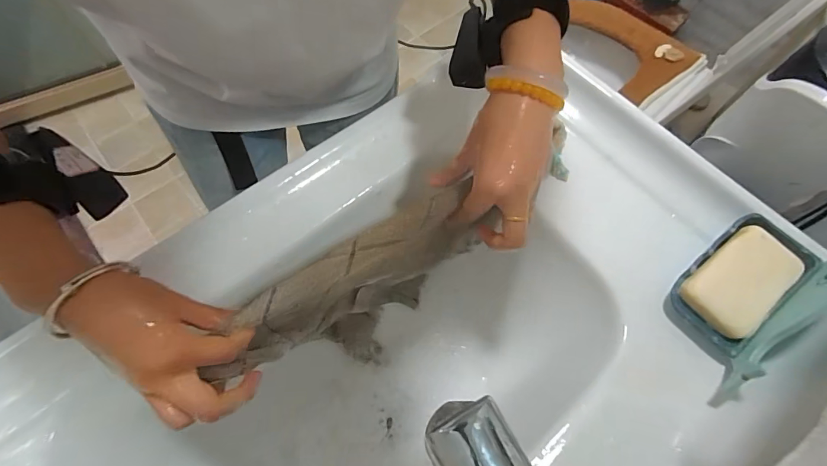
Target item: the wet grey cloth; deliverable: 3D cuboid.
[{"bbox_3d":[-0.050,0.072,0.392,0.236,0.193,0.059,-34,71,-16],"label":"wet grey cloth"}]

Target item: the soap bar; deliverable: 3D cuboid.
[{"bbox_3d":[0.295,0.043,0.359,0.100,0.022,0.061,-39,72,-18],"label":"soap bar"}]

